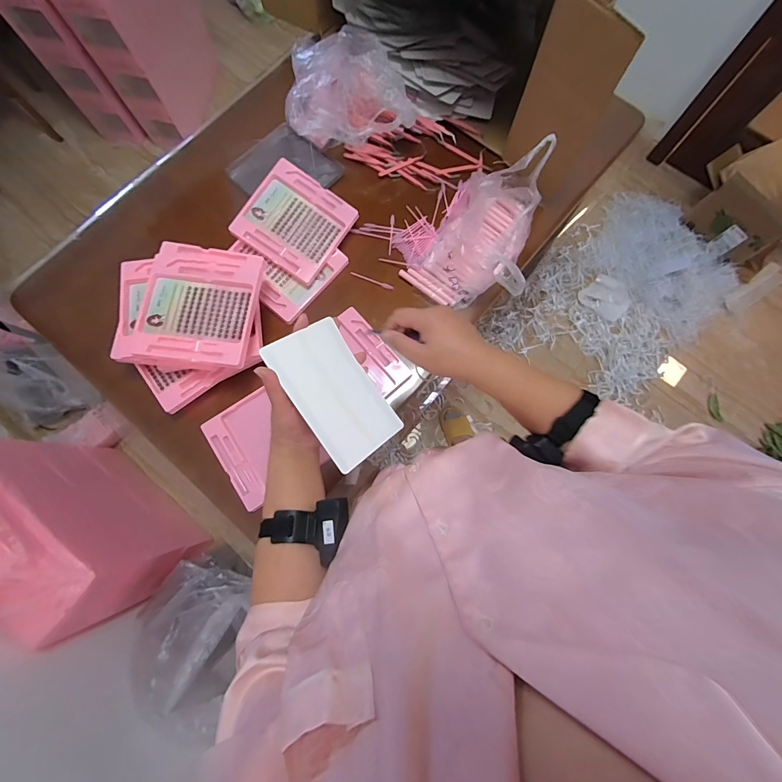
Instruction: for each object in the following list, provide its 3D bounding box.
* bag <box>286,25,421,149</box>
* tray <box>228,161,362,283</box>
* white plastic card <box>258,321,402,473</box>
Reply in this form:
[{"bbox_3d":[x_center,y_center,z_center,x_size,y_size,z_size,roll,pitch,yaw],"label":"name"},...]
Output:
[{"bbox_3d":[-0.084,-0.623,0.766,0.274,0.136,0.176,-6,77,-1],"label":"bag"},{"bbox_3d":[-0.197,-0.347,0.744,0.193,0.018,0.182,34,85,-4],"label":"tray"},{"bbox_3d":[-0.067,0.001,0.447,0.105,0.007,0.173,-34,91,-35],"label":"white plastic card"}]

